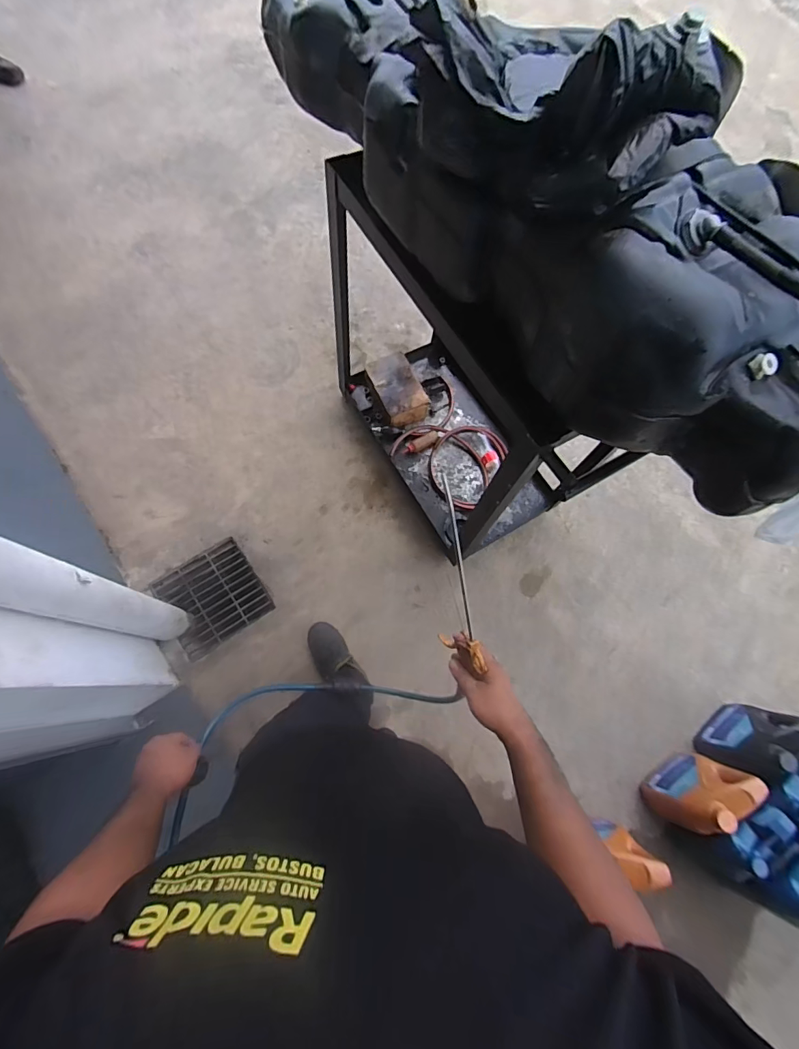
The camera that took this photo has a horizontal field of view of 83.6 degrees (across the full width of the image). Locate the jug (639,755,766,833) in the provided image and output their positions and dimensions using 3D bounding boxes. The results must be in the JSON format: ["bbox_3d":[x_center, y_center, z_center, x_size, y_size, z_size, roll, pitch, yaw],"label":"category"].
[{"bbox_3d":[0.888,0.783,1.309,0.222,0.280,0.112,-21,74,-11],"label":"jug"}]

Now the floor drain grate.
[{"bbox_3d":[-0.609,0.235,1.466,0.294,0.033,0.277,-33,84,-14],"label":"floor drain grate"}]

